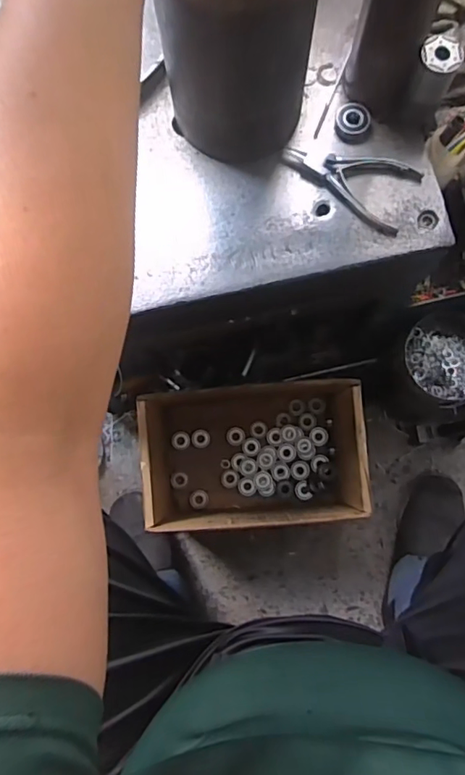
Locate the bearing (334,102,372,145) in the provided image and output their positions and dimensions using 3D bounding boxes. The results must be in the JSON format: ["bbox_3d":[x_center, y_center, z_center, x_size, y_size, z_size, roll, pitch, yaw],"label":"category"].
[{"bbox_3d":[0.123,-0.269,0.528,0.036,0.010,0.043,6,79,3],"label":"bearing"}]

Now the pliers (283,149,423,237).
[{"bbox_3d":[0.118,-0.213,0.517,0.134,0.011,0.070,33,81,7],"label":"pliers"}]

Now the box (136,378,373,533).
[{"bbox_3d":[0.031,0.108,0.797,0.302,0.191,0.191,-5,79,0],"label":"box"}]

